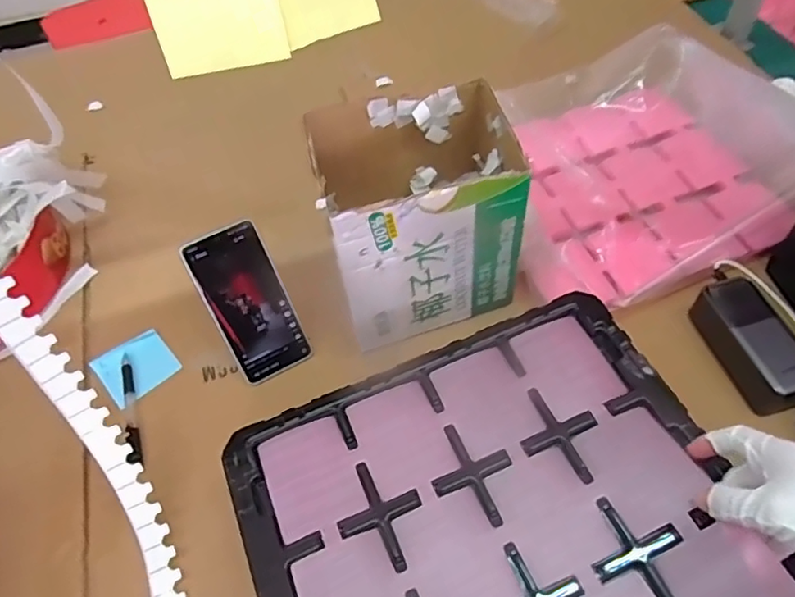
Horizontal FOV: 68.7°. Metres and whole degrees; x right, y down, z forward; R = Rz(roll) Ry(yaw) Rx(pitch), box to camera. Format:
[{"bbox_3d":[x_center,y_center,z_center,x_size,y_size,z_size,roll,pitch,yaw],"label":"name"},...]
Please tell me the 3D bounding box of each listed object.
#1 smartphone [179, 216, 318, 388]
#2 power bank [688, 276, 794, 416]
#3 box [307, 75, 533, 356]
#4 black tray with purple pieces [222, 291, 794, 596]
[{"bbox_3d":[-0.152,0.006,0.605,0.078,0.167,0.011,-28,25,-15],"label":"smartphone"},{"bbox_3d":[0.364,0.046,0.588,0.064,0.052,0.131,-15,55,-6],"label":"power bank"},{"bbox_3d":[0.020,-0.084,0.609,0.191,0.193,0.156,-16,56,-7],"label":"box"},{"bbox_3d":[0.081,0.178,0.439,0.363,0.034,0.335,-22,56,-11],"label":"black tray with purple pieces"}]

